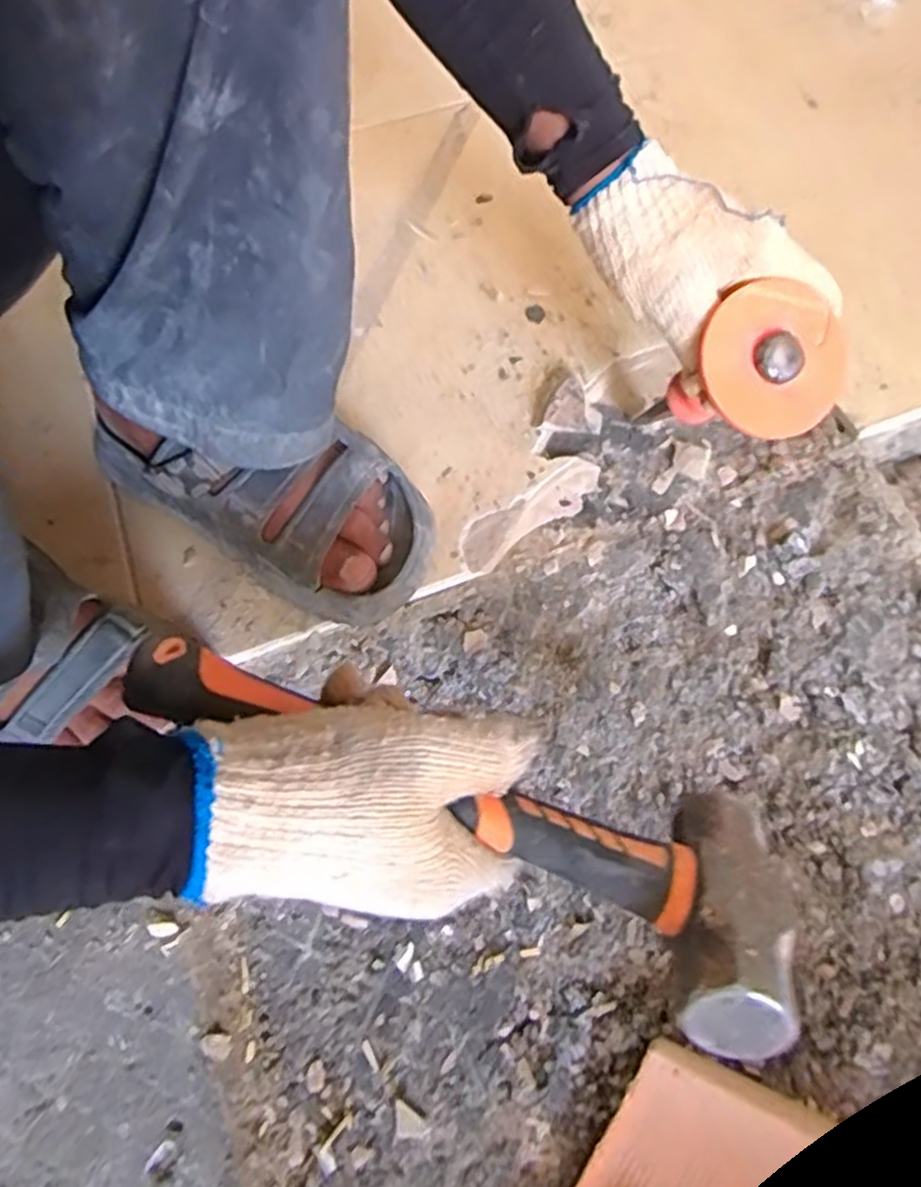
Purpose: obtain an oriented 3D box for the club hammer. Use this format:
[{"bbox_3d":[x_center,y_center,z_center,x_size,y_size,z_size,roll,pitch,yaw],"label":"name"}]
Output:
[{"bbox_3d":[-0.007,0.088,0.304,0.269,0.044,0.092,21,33,3],"label":"club hammer"}]

